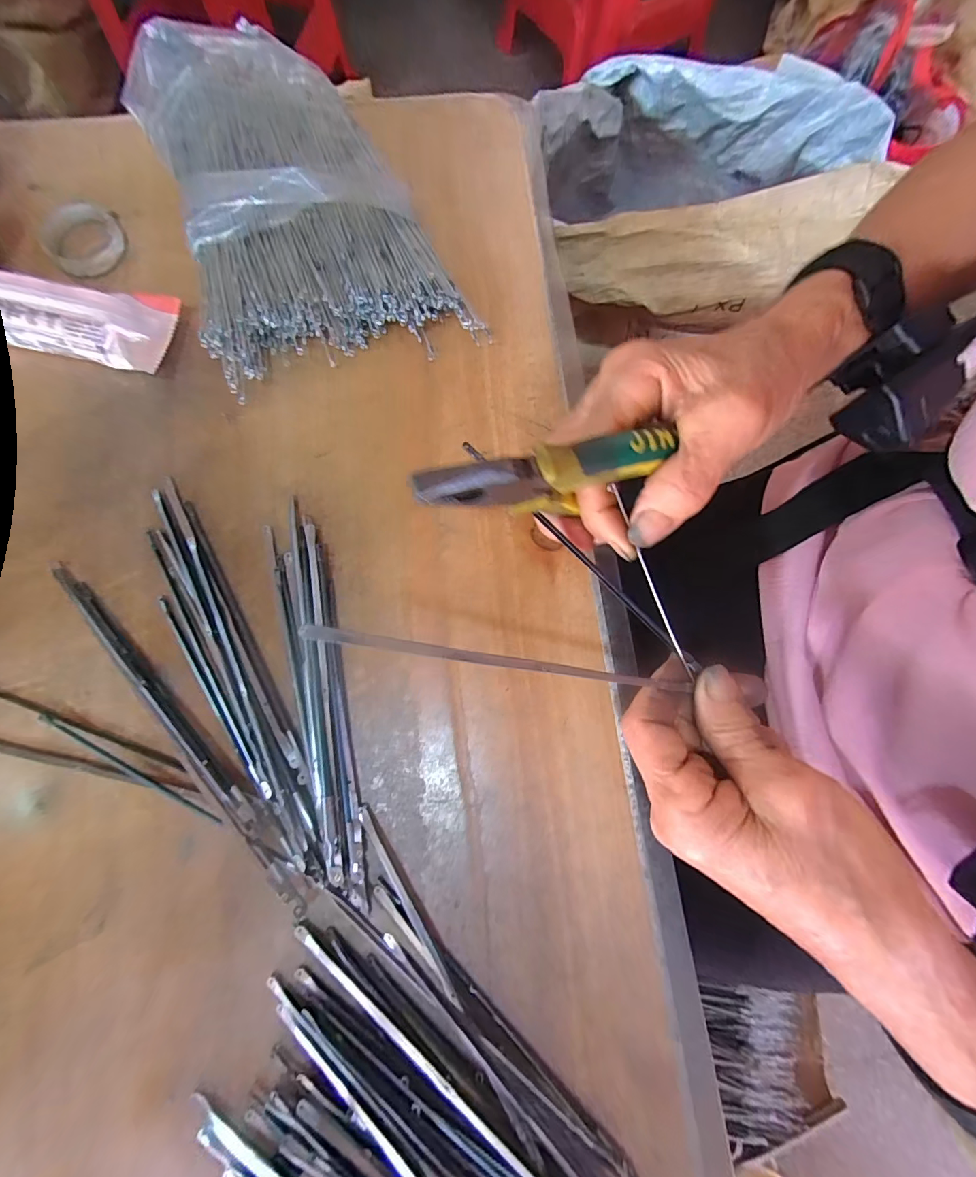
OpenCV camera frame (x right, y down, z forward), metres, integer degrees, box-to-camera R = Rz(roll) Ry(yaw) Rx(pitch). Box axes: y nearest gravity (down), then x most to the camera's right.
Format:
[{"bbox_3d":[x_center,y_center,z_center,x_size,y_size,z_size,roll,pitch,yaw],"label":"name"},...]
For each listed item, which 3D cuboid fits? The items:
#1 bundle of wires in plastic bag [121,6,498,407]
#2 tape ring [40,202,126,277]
[{"bbox_3d":[-0.121,-0.251,0.275,0.155,0.044,0.240,-20,80,-5],"label":"bundle of wires in plastic bag"},{"bbox_3d":[-0.260,-0.224,0.284,0.046,0.013,0.044,0,78,-1],"label":"tape ring"}]

